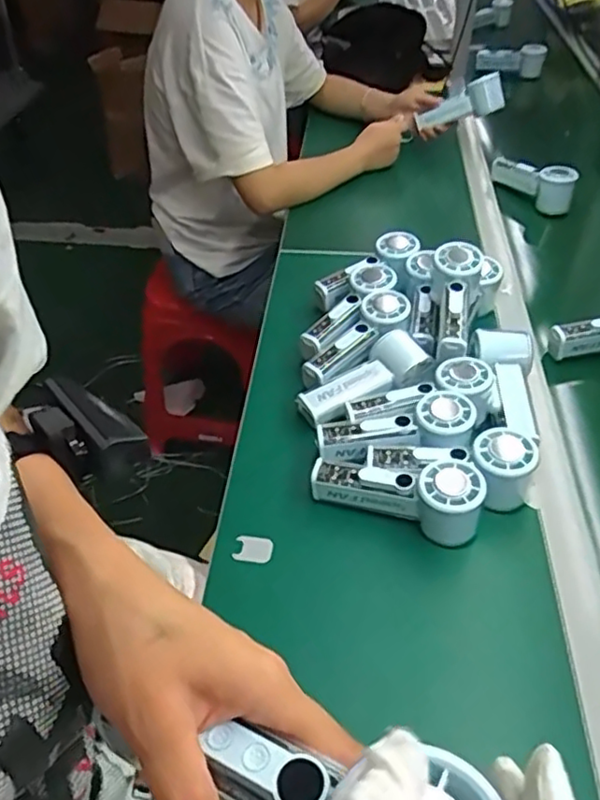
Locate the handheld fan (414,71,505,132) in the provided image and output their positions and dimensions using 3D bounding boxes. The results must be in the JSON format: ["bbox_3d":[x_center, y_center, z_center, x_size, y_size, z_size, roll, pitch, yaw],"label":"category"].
[{"bbox_3d":[0.297,-0.531,1.139,0.140,0.059,0.074,-1,34,46],"label":"handheld fan"}]

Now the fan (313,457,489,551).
[{"bbox_3d":[0.090,0.084,0.595,0.155,0.061,0.054,7,46,19],"label":"fan"}]

